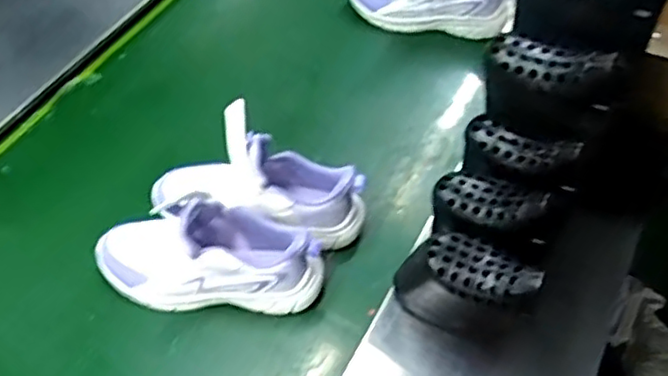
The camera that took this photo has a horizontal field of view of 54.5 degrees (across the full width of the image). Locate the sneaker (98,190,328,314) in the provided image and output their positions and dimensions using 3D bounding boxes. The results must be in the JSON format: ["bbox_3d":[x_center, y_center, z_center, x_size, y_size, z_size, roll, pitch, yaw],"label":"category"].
[{"bbox_3d":[-0.142,0.070,0.728,0.256,0.123,0.096,0,54,-1],"label":"sneaker"}]

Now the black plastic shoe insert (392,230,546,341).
[{"bbox_3d":[0.132,0.105,0.673,0.133,0.145,0.066,32,58,21],"label":"black plastic shoe insert"}]

